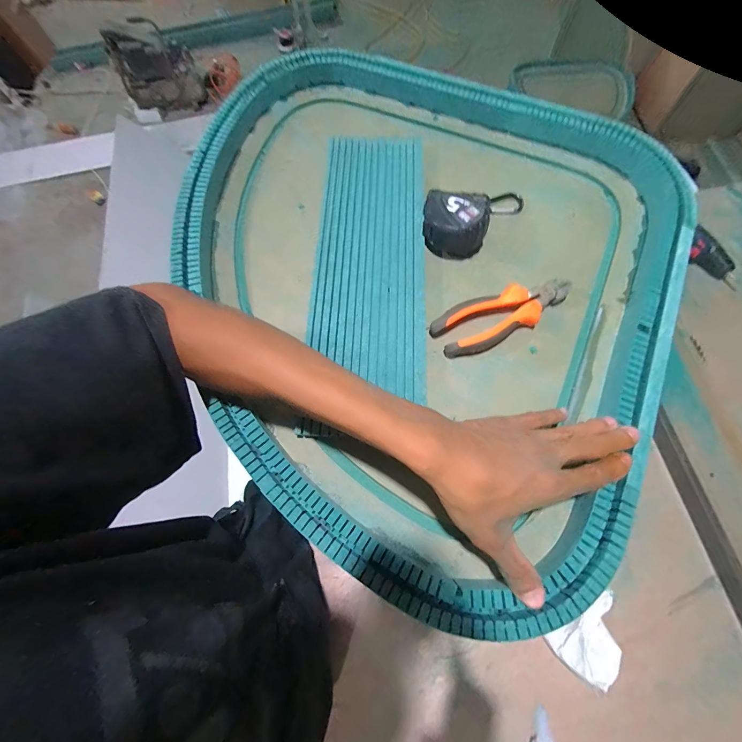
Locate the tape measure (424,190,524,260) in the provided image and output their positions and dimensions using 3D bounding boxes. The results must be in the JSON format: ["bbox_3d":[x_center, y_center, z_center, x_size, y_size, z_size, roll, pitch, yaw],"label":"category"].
[{"bbox_3d":[0.118,-0.190,0.391,0.130,0.046,0.074,-42,74,-13],"label":"tape measure"}]

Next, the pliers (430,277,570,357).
[{"bbox_3d":[0.142,-0.061,0.351,0.155,0.026,0.049,-23,71,-7],"label":"pliers"}]

